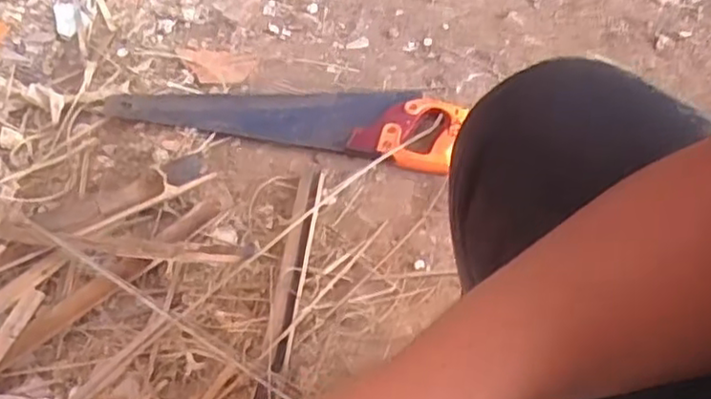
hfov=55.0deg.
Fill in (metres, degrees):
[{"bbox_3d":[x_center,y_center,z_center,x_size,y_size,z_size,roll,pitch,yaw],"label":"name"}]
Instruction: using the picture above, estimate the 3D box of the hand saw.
[{"bbox_3d":[-0.100,-0.130,0.980,0.490,0.032,0.124,9,57,8],"label":"hand saw"}]

